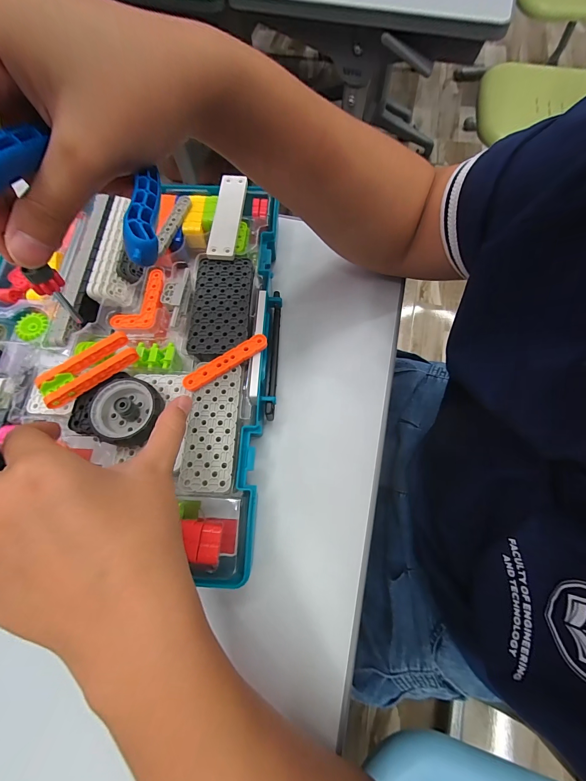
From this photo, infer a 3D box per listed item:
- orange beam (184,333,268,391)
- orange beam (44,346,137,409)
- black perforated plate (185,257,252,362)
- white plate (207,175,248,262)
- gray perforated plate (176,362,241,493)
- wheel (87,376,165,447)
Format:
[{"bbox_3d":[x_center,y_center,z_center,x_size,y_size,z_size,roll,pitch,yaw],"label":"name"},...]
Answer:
[{"bbox_3d":[-0.054,-0.022,0.250,0.073,0.009,0.014,-33,74,-12],"label":"orange beam"},{"bbox_3d":[-0.155,-0.010,0.242,0.072,0.016,0.008,-35,75,-13],"label":"orange beam"},{"bbox_3d":[-0.064,-0.076,0.272,0.050,0.004,0.101,2,70,-1],"label":"black perforated plate"},{"bbox_3d":[-0.063,-0.165,0.294,0.029,0.008,0.086,8,81,8],"label":"white plate"},{"bbox_3d":[-0.062,0.026,0.234,0.037,0.007,0.095,3,70,0],"label":"gray perforated plate"},{"bbox_3d":[-0.121,0.016,0.227,0.048,0.025,0.048,0,70,-1],"label":"wheel"}]

